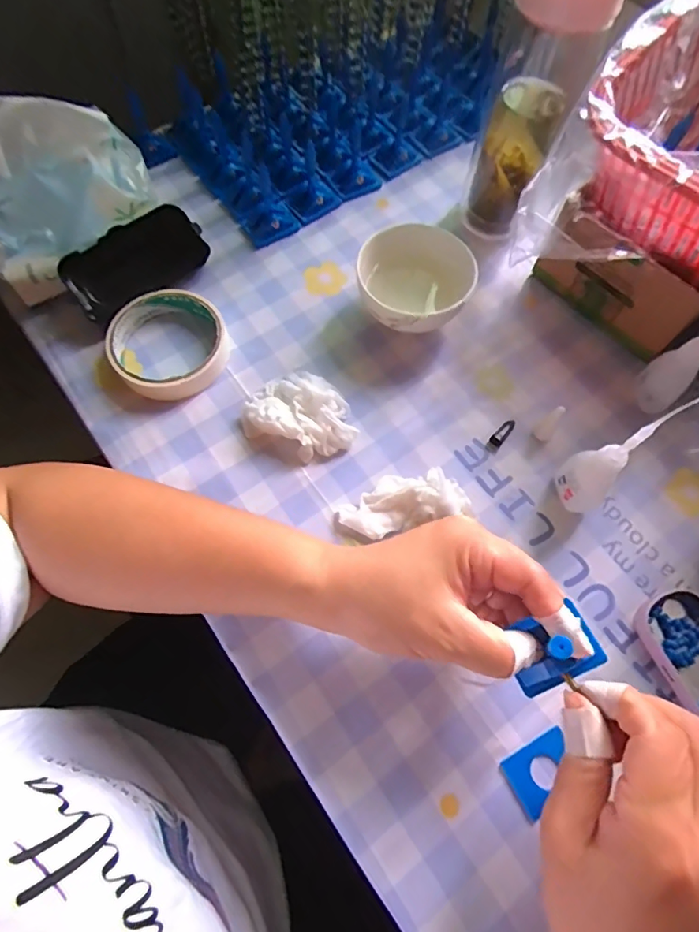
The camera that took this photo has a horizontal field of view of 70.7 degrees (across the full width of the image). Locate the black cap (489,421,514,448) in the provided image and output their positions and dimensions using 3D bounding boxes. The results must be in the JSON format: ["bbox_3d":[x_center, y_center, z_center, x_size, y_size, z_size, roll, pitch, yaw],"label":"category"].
[{"bbox_3d":[0.114,-0.025,0.365,0.009,0.008,0.023,38,71,14],"label":"black cap"}]

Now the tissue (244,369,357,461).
[{"bbox_3d":[-0.033,-0.040,0.361,0.080,0.020,0.063,24,69,9],"label":"tissue"}]

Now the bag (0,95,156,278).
[{"bbox_3d":[-0.231,-0.224,0.378,0.136,0.060,0.102,-25,70,-11],"label":"bag"}]

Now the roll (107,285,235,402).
[{"bbox_3d":[-0.138,-0.095,0.379,0.085,0.024,0.087,0,67,-1],"label":"roll"}]

